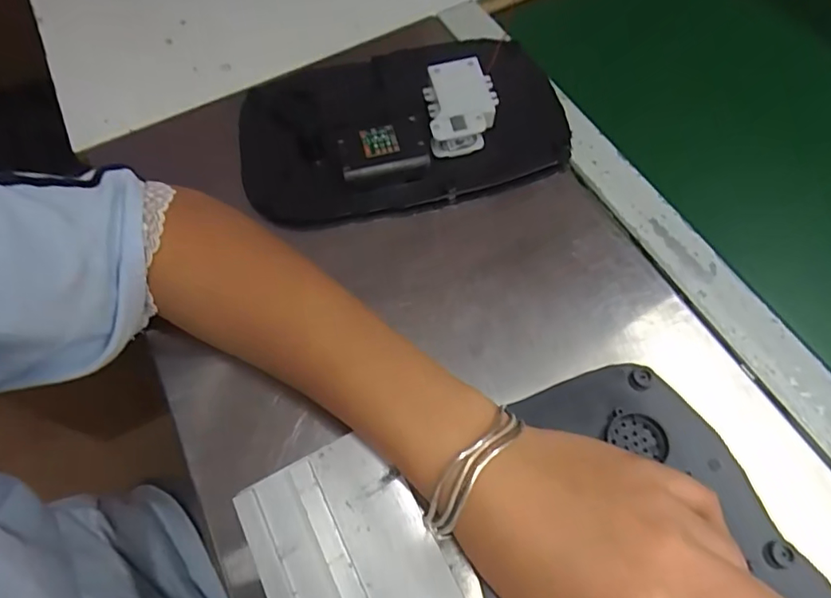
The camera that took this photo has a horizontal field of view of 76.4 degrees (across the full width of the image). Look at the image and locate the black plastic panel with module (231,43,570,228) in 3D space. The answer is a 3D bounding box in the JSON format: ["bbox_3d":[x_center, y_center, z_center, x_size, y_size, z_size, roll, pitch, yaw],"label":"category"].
[{"bbox_3d":[-0.012,-0.133,0.374,0.231,0.036,0.145,-9,60,-6],"label":"black plastic panel with module"}]

